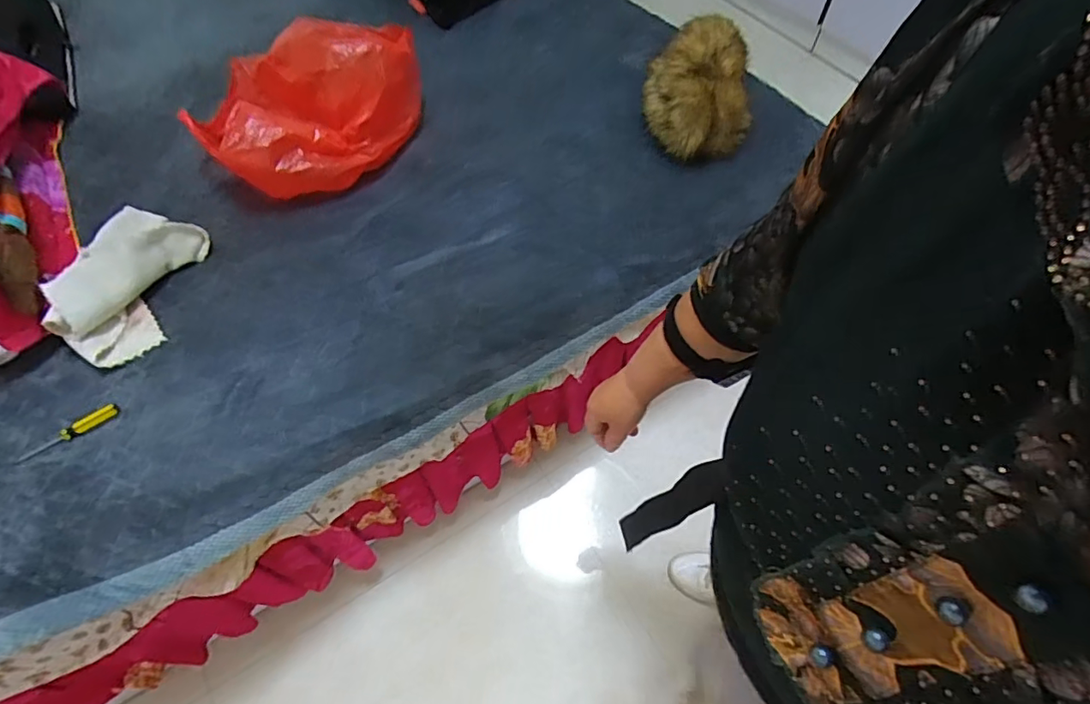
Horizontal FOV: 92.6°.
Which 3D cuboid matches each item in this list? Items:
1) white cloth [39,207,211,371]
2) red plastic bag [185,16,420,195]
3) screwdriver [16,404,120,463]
[{"bbox_3d":[-0.684,-0.117,0.851,0.135,0.094,0.276,5,61,5],"label":"white cloth"},{"bbox_3d":[-0.450,-0.488,1.010,0.421,0.177,0.294,-40,67,-18],"label":"red plastic bag"},{"bbox_3d":[-0.693,0.119,0.757,0.136,0.015,0.025,-30,64,-14],"label":"screwdriver"}]

